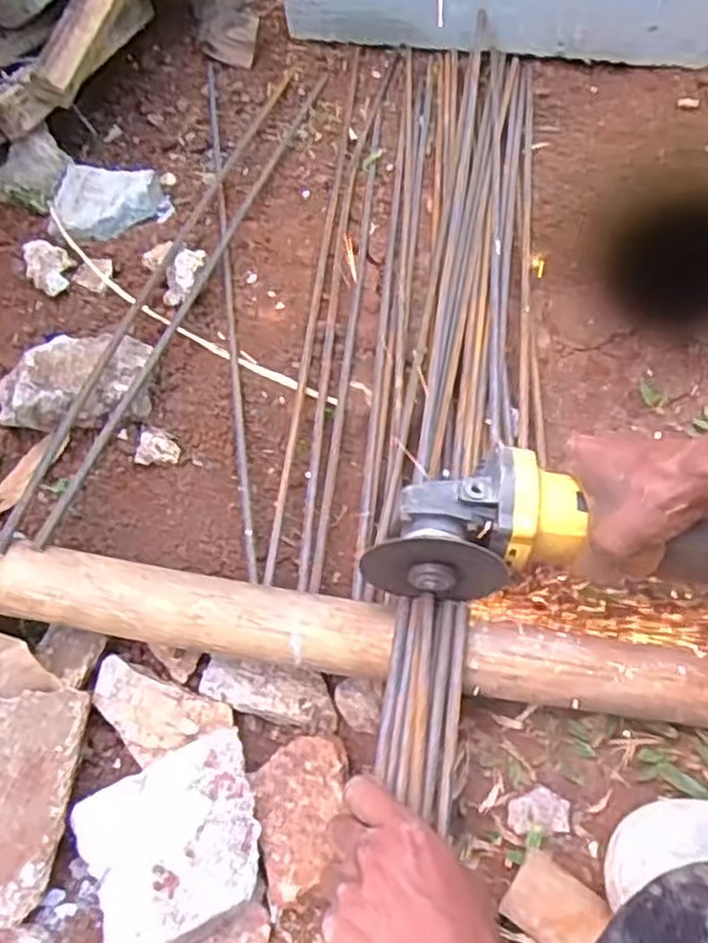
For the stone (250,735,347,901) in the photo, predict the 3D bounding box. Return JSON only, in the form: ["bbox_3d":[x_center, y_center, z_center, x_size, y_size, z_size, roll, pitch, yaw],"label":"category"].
[{"bbox_3d":[-0.028,0.214,0.475,0.059,0.028,0.087,-15,59,-6],"label":"stone"}]

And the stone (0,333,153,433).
[{"bbox_3d":[-0.229,-0.079,0.624,0.120,0.043,0.088,-5,60,-7],"label":"stone"}]

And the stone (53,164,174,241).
[{"bbox_3d":[-0.258,-0.281,0.780,0.113,0.031,0.089,-31,62,-16],"label":"stone"}]

